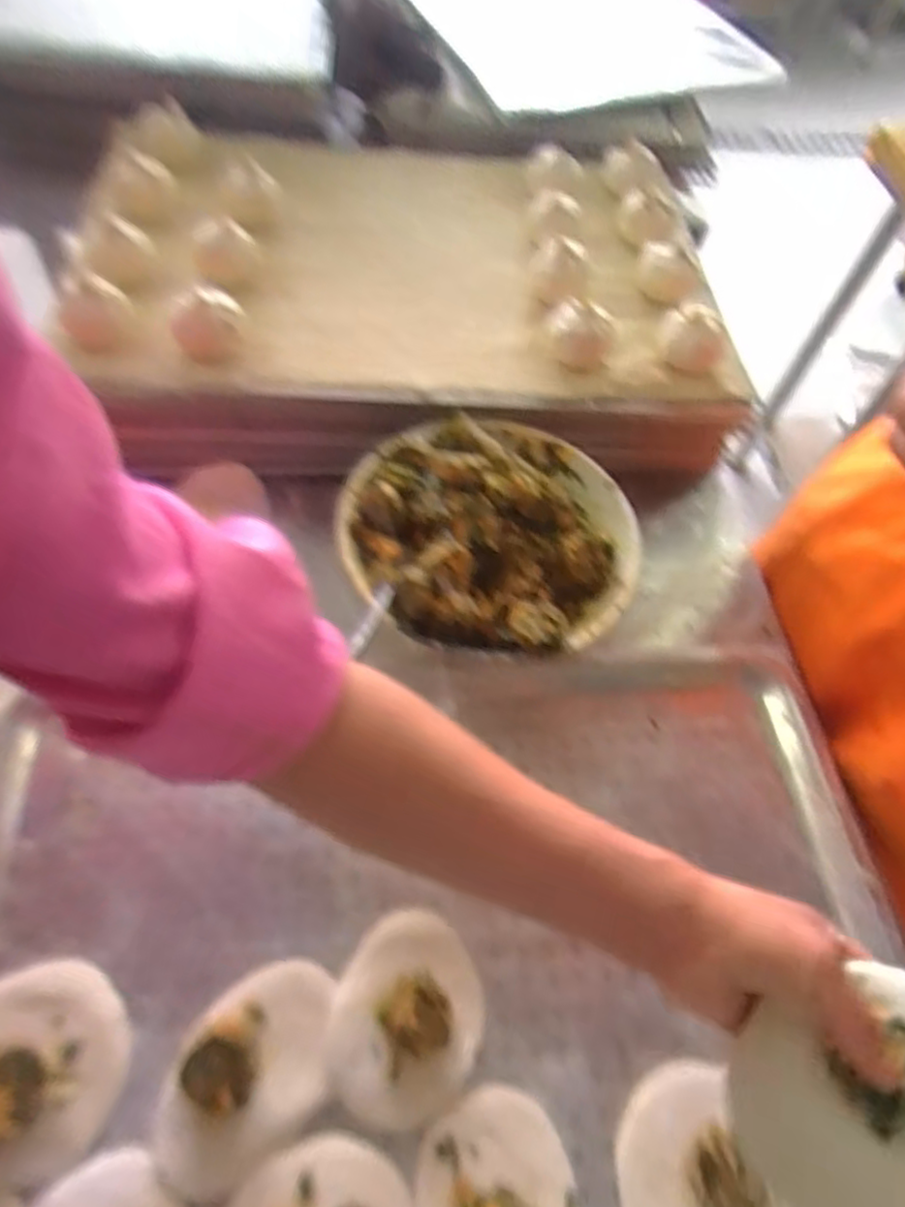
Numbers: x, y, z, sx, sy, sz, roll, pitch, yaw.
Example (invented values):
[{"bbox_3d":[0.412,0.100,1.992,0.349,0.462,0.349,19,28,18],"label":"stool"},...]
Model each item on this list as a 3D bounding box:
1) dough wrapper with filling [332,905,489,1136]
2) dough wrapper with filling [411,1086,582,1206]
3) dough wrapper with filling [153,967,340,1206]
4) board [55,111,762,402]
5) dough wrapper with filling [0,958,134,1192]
[{"bbox_3d":[-0.025,0.230,0.381,0.082,0.030,0.101,18,57,6],"label":"dough wrapper with filling"},{"bbox_3d":[0.025,0.304,0.340,0.082,0.025,0.095,-17,60,-16],"label":"dough wrapper with filling"},{"bbox_3d":[-0.109,0.246,0.362,0.108,0.033,0.072,-33,66,-23],"label":"dough wrapper with filling"},{"bbox_3d":[-0.028,-0.336,0.616,0.510,0.082,0.377,0,52,-3],"label":"board"},{"bbox_3d":[-0.218,0.236,0.347,0.091,0.033,0.095,18,53,-8],"label":"dough wrapper with filling"}]

